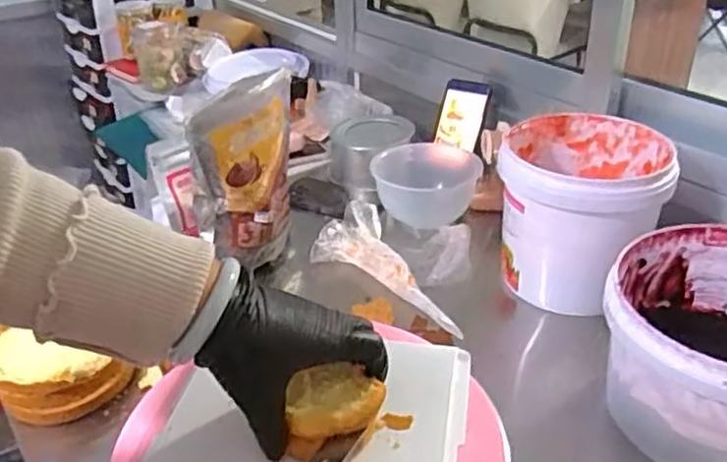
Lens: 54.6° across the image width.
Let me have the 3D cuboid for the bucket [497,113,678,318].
[{"bbox_3d":[0.266,-0.024,0.869,0.178,0.177,0.192,-2,31,1],"label":"bucket"}]

